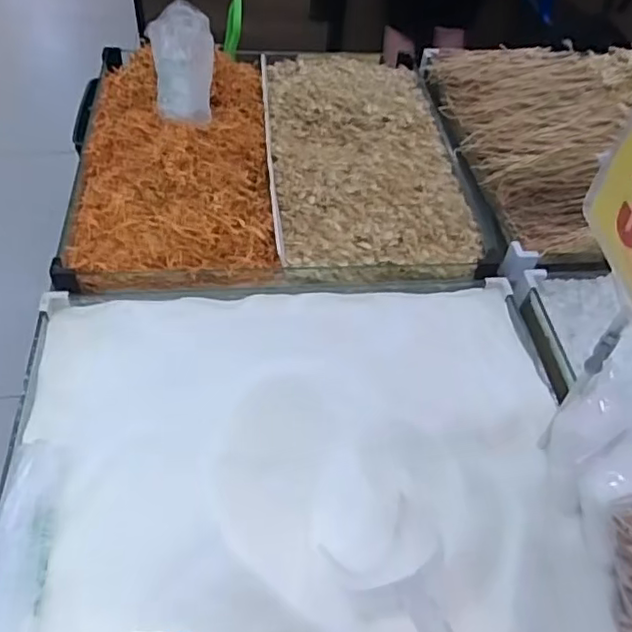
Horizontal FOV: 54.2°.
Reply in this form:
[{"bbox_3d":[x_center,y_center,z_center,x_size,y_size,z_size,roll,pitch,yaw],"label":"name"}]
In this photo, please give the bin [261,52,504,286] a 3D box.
[{"bbox_3d":[0.108,-0.366,1.296,0.412,0.073,0.765,-3,50,-7],"label":"bin"}]

